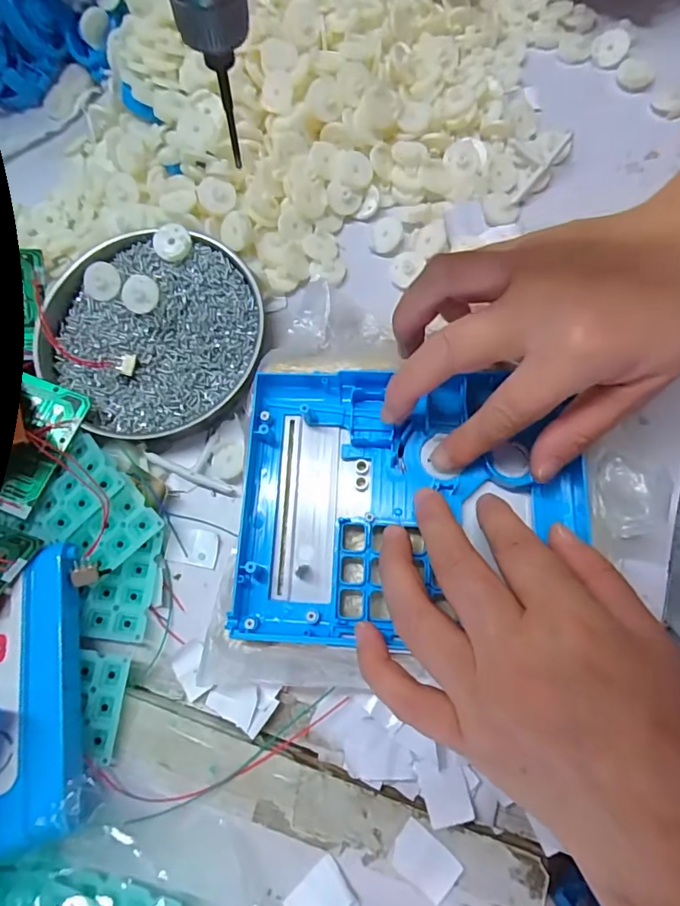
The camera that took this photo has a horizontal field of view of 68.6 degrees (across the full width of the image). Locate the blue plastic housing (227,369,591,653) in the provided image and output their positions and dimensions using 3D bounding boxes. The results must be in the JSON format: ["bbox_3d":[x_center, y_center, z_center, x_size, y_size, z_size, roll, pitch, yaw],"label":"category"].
[{"bbox_3d":[0.032,0.023,0.249,0.163,0.022,0.130,0,75,0],"label":"blue plastic housing"}]

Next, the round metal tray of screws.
[{"bbox_3d":[-0.118,-0.080,0.307,0.130,0.022,0.126,-1,75,4],"label":"round metal tray of screws"}]

